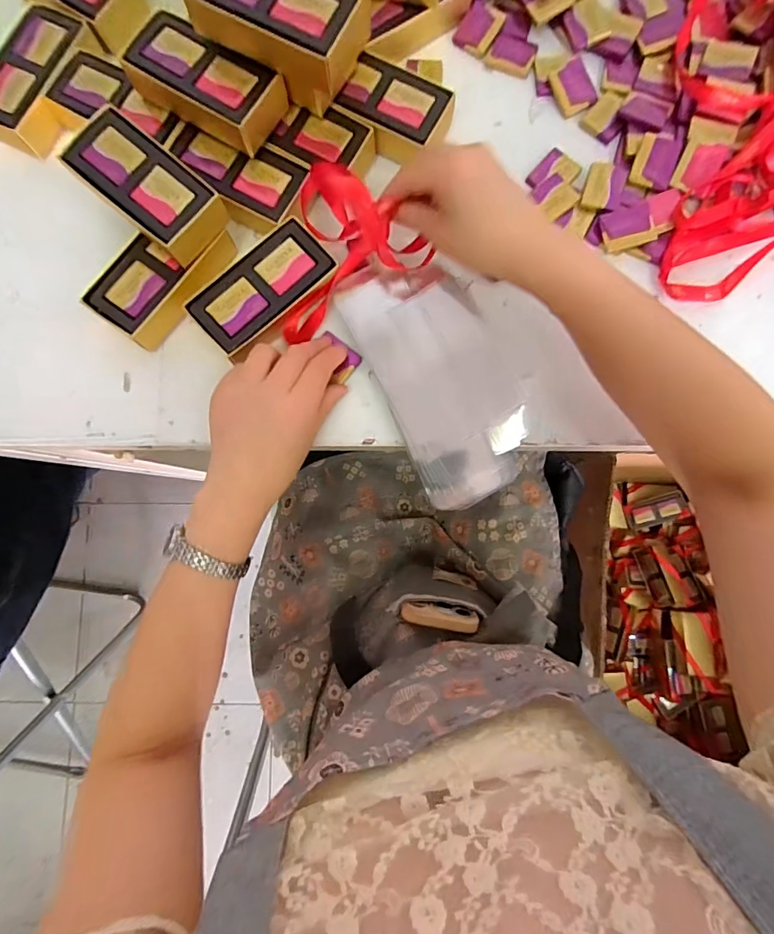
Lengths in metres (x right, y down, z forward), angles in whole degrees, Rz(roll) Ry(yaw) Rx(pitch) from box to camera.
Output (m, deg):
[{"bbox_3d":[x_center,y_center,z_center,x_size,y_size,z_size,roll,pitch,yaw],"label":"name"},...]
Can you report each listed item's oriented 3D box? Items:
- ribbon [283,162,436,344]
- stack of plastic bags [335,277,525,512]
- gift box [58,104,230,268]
[{"bbox_3d":[-0.020,-0.161,0.355,0.104,0.059,0.125,6,82,3],"label":"ribbon"},{"bbox_3d":[0.046,-0.073,0.369,0.101,0.021,0.199,-24,84,-2],"label":"stack of plastic bags"},{"bbox_3d":[-0.181,-0.212,0.352,0.115,0.038,0.058,41,86,5],"label":"gift box"}]

